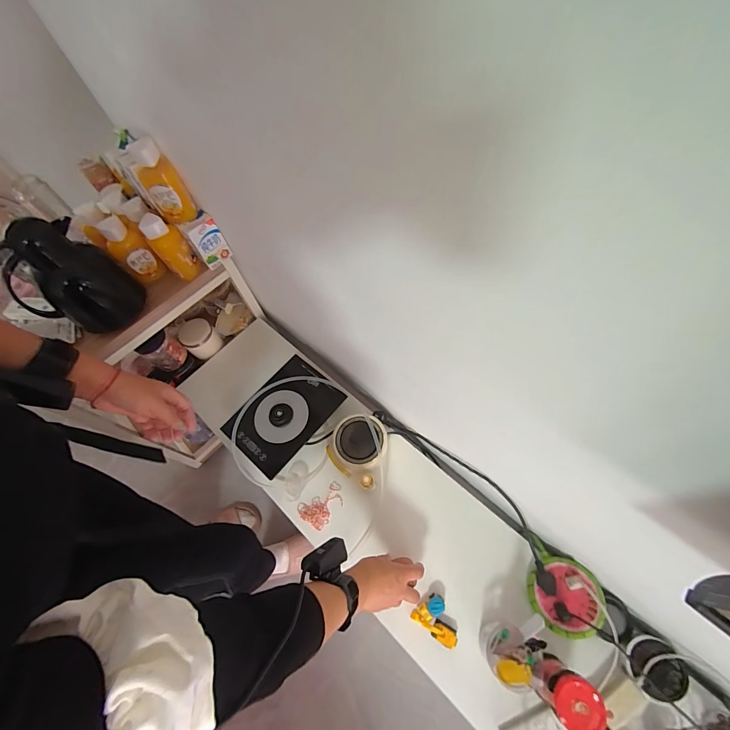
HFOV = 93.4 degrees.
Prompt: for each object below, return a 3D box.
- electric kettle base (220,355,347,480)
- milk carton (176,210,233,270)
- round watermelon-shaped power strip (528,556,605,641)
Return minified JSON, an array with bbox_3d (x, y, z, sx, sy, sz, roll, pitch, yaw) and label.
[{"bbox_3d":[-0.193,0.117,0.828,0.180,0.039,0.252,35,72,21],"label":"electric kettle base"},{"bbox_3d":[-0.360,-0.280,0.782,0.043,0.111,0.070,39,73,22],"label":"milk carton"},{"bbox_3d":[0.353,0.408,0.611,0.114,0.031,0.116,-16,52,21],"label":"round watermelon-shaped power strip"}]

